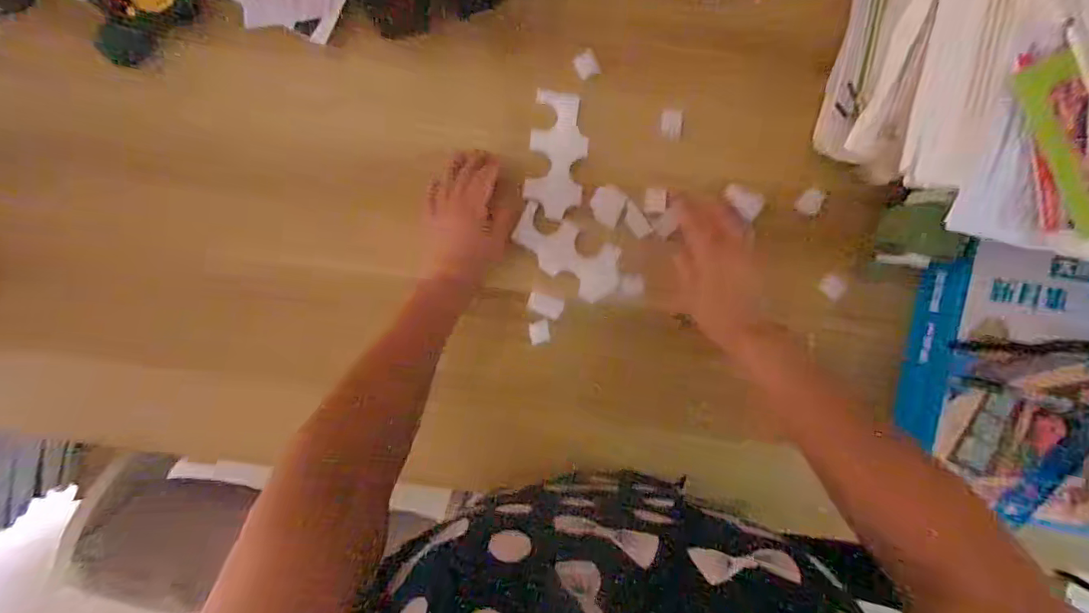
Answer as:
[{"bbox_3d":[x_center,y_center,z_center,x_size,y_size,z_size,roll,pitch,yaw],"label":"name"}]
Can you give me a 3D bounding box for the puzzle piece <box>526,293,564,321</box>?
[{"bbox_3d":[0.001,0.001,0.556,0.039,0.004,0.025,12,95,1],"label":"puzzle piece"}]

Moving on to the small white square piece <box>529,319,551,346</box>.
[{"bbox_3d":[-0.005,0.029,0.557,0.021,0.004,0.025,-11,93,-9],"label":"small white square piece"}]

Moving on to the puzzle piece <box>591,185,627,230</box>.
[{"bbox_3d":[0.069,-0.110,0.547,0.034,0.004,0.040,28,94,-1],"label":"puzzle piece"}]

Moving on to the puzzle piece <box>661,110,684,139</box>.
[{"bbox_3d":[0.139,-0.197,0.547,0.023,0.005,0.031,4,94,1],"label":"puzzle piece"}]

